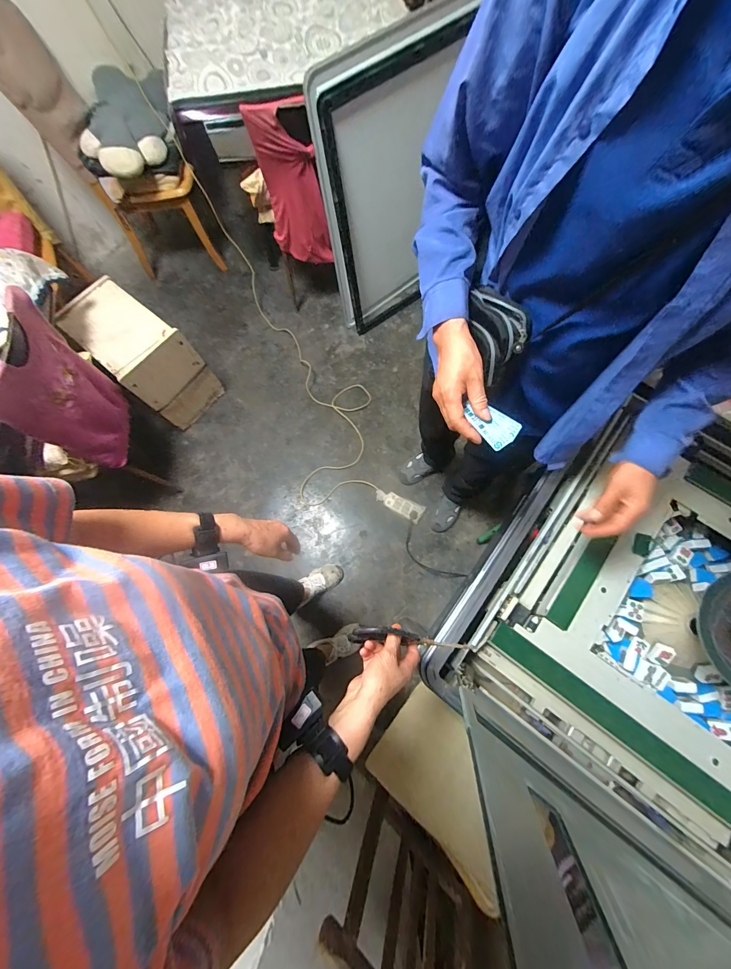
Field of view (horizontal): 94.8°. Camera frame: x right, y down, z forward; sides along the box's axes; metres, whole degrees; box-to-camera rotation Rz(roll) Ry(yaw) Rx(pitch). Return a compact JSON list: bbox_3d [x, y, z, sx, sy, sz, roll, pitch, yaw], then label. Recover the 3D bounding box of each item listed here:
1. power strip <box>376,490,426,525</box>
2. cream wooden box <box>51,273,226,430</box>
[{"bbox_3d":[0.154,0.091,1.551,0.229,0.026,0.084,27,77,8],"label":"power strip"},{"bbox_3d":[-0.970,-0.562,1.537,0.435,0.485,0.295,40,79,12],"label":"cream wooden box"}]

